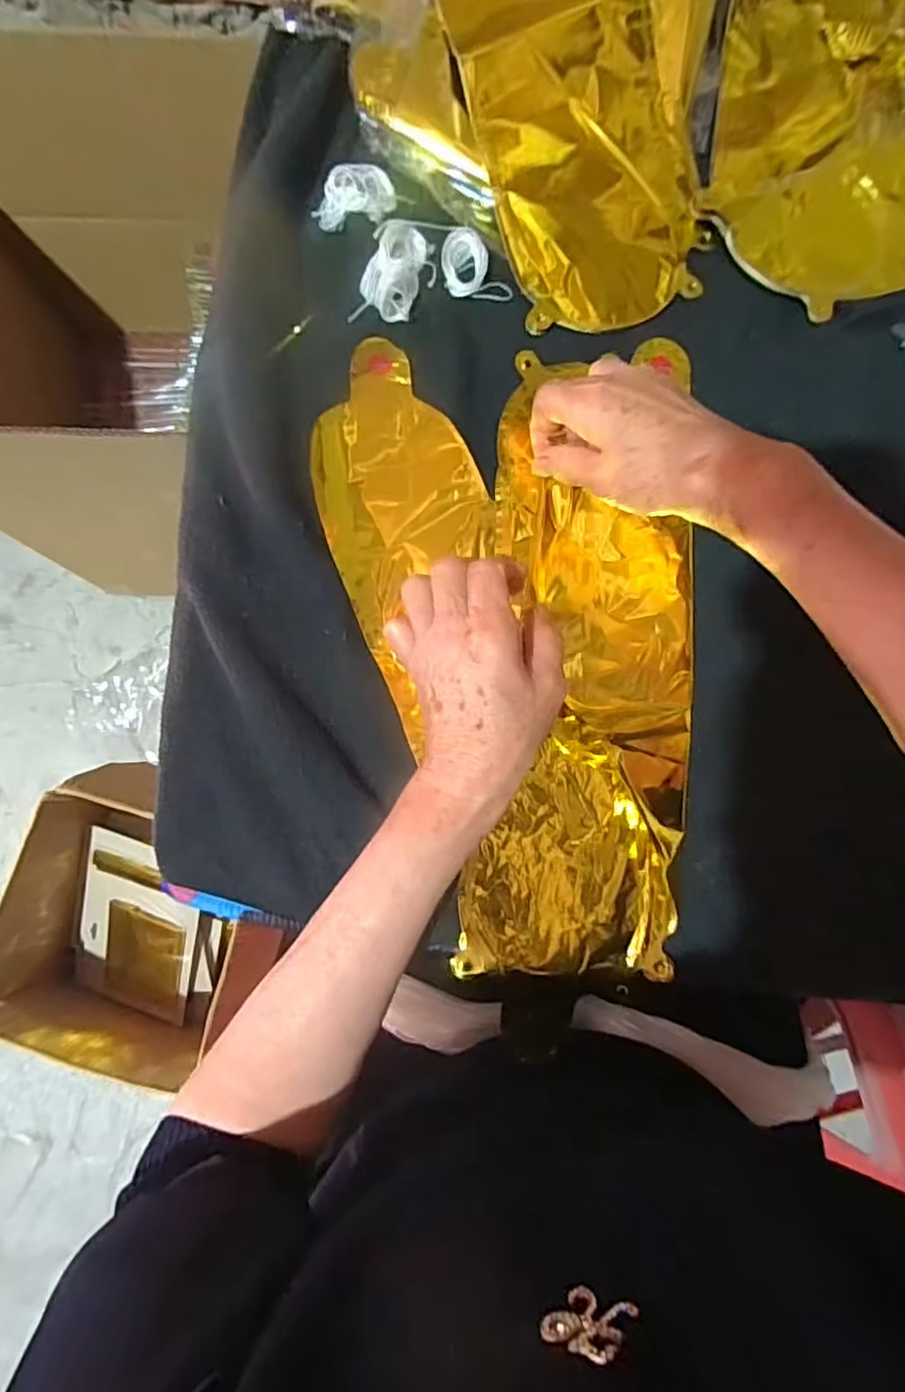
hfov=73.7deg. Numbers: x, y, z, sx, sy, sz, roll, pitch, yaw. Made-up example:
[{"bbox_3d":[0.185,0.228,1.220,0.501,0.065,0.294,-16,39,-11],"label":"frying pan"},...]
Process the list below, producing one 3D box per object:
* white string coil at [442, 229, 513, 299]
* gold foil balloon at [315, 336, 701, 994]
[{"bbox_3d":[0.011,-0.287,0.407,0.038,0.009,0.055,-30,83,-6],"label":"white string coil"},{"bbox_3d":[0.033,-0.034,0.375,0.230,0.028,0.383,3,80,-1],"label":"gold foil balloon"}]

